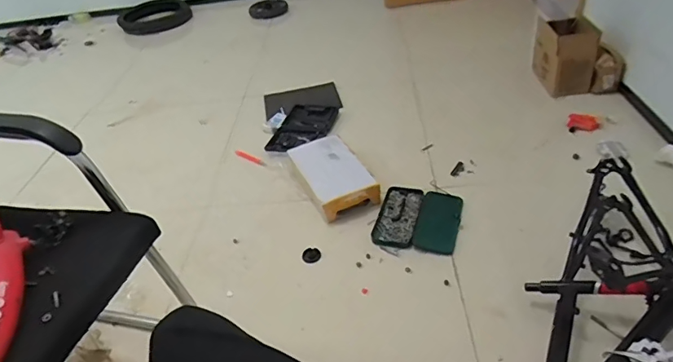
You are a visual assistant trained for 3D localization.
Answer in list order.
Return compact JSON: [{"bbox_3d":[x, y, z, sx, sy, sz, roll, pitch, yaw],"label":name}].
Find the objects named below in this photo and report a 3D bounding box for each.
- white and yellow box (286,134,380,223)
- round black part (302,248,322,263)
[{"bbox_3d":[-0.014,-0.027,1.626,0.212,0.095,0.365,-23,40,-19],"label":"white and yellow box"},{"bbox_3d":[-0.074,0.223,1.429,0.055,0.014,0.061,-16,38,-11],"label":"round black part"}]

